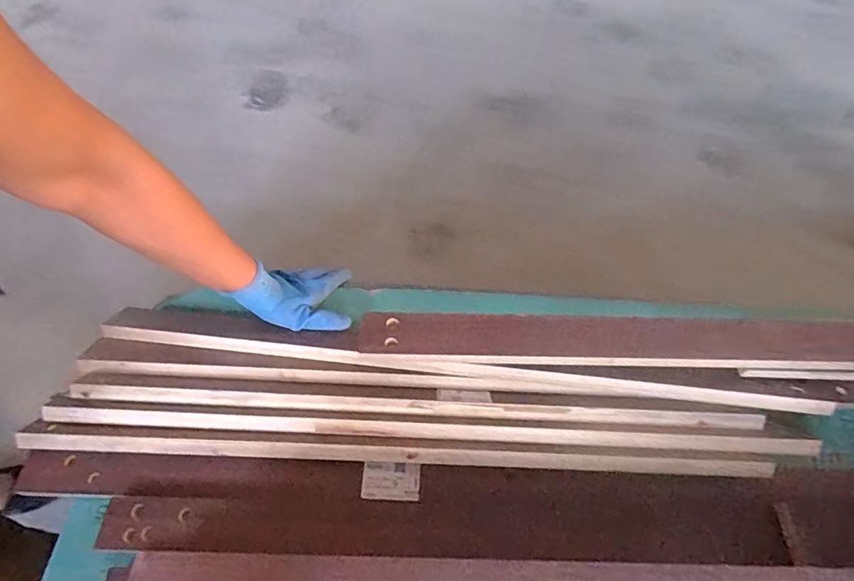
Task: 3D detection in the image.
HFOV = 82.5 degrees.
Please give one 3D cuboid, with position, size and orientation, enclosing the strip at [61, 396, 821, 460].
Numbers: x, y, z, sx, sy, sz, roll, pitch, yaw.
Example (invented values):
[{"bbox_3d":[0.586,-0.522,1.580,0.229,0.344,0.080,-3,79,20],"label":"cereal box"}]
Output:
[{"bbox_3d":[-0.003,0.147,0.526,0.808,0.012,0.028,3,57,1],"label":"strip"}]

